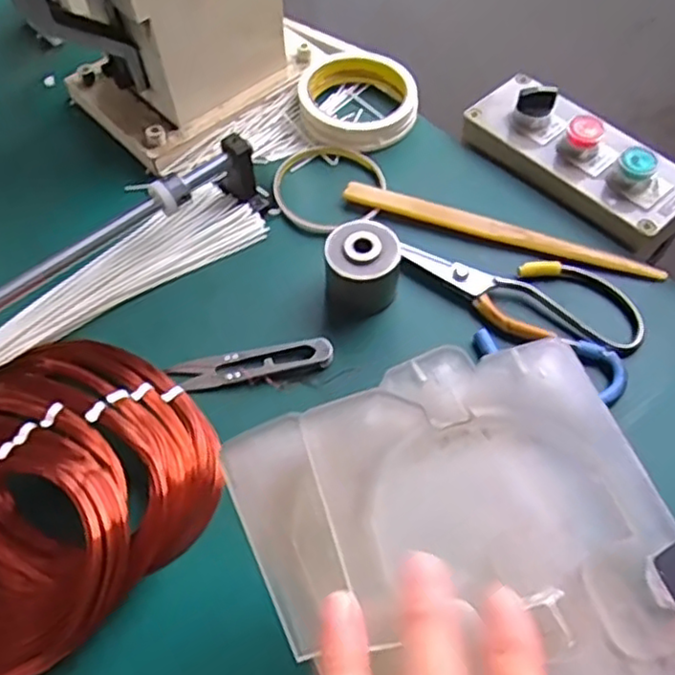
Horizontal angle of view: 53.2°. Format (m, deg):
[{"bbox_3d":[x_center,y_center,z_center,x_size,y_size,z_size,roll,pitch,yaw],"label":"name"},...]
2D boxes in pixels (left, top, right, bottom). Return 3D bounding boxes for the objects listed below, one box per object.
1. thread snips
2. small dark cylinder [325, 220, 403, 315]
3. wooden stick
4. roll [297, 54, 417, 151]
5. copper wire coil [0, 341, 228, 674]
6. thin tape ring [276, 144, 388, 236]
[{"bbox_3d":[-0.053,0.017,0.417,0.100,0.007,0.022,-10,58,-4],"label":"thread snips"},{"bbox_3d":[0.017,-0.045,0.439,0.046,0.043,0.044,-10,58,-4],"label":"small dark cylinder"},{"bbox_3d":[0.113,-0.075,0.471,0.221,0.009,0.016,17,60,13],"label":"wooden stick"},{"bbox_3d":[0.017,-0.189,0.535,0.091,0.024,0.087,-1,58,2],"label":"roll"},{"bbox_3d":[-0.175,0.088,0.363,0.163,0.032,0.207,39,67,23],"label":"copper wire coil"},{"bbox_3d":[-0.006,-0.115,0.499,0.082,0.008,0.084,-1,58,2],"label":"thin tape ring"}]

